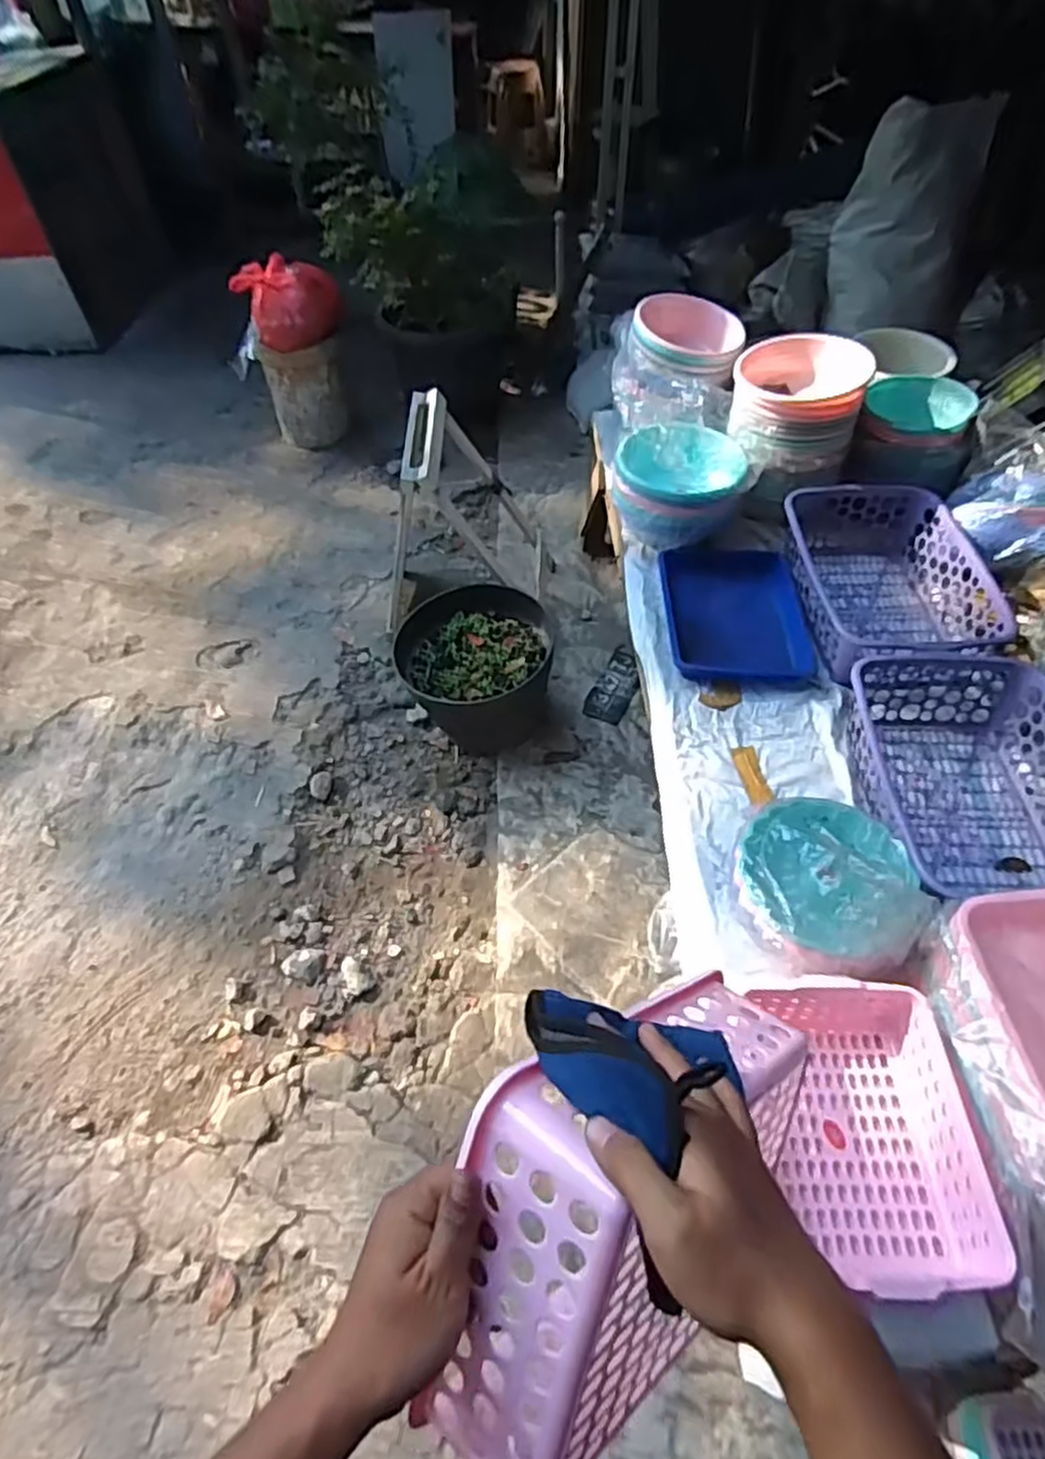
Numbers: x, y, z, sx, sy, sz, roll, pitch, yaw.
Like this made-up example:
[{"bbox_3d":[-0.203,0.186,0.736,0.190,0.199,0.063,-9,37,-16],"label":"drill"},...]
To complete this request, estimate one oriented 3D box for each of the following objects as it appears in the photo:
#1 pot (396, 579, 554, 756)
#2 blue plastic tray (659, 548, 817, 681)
[{"bbox_3d":[-0.113,-0.148,1.808,0.350,0.254,0.330,0,51,0],"label":"pot"},{"bbox_3d":[0.412,-0.229,1.416,0.254,0.048,0.307,0,51,0],"label":"blue plastic tray"}]

